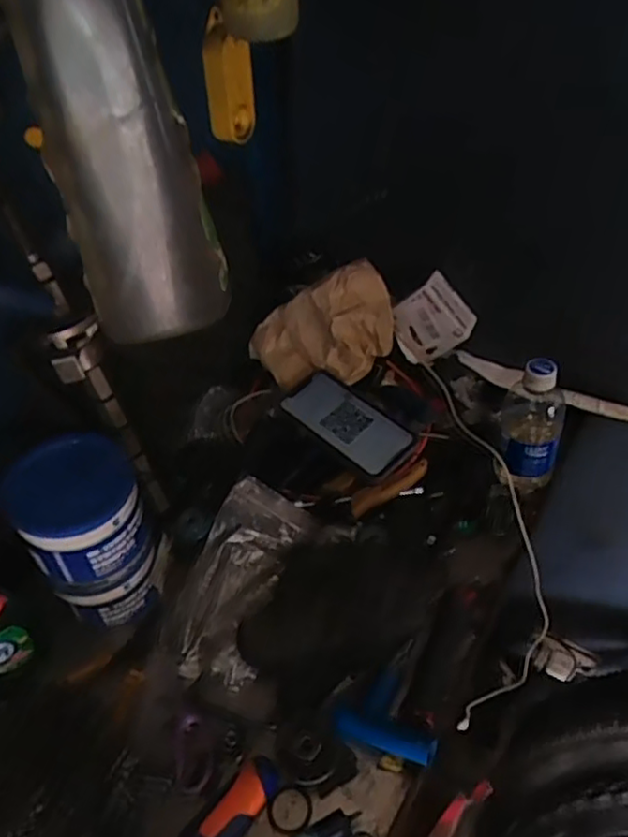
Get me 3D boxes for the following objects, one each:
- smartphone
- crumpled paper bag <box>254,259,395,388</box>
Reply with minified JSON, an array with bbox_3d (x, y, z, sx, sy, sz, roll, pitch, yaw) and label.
[{"bbox_3d":[0.034,0.002,0.693,0.142,0.012,0.066,35,68,26],"label":"smartphone"},{"bbox_3d":[0.011,-0.104,0.739,0.165,0.103,0.085,-6,45,-4],"label":"crumpled paper bag"}]

